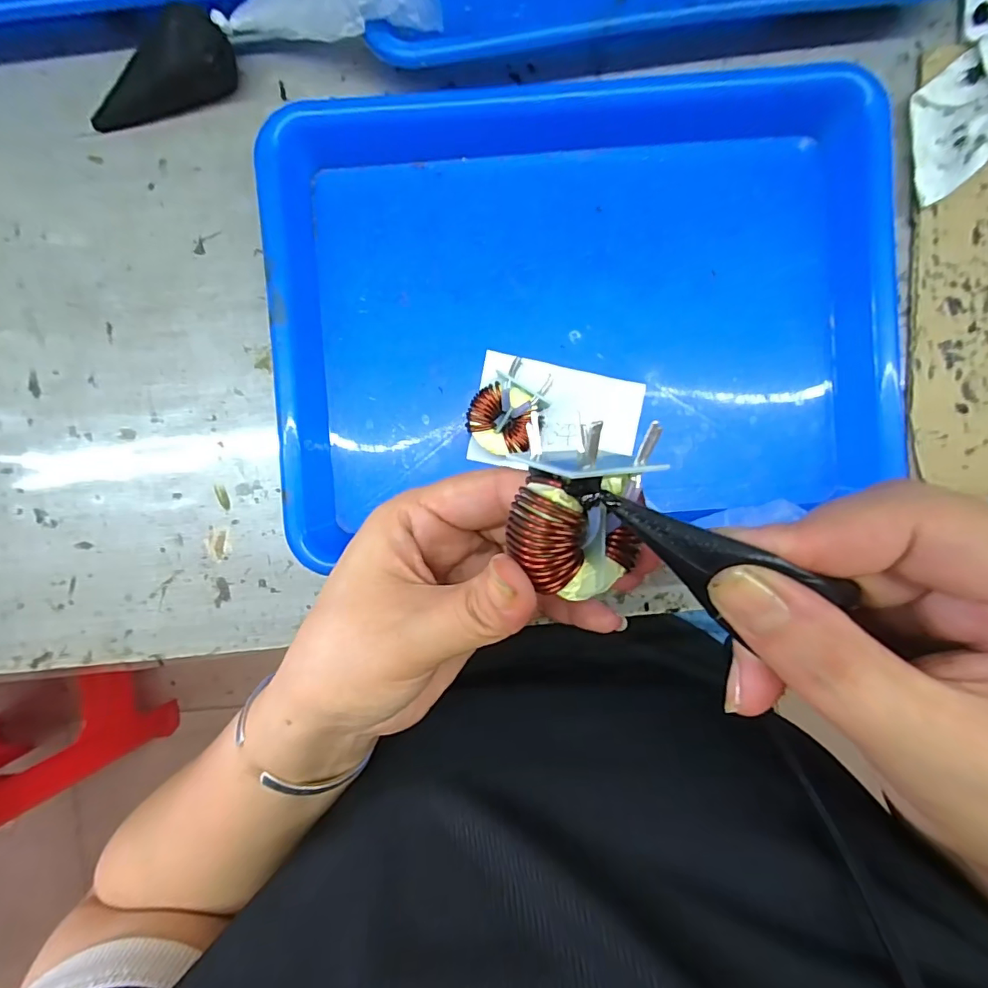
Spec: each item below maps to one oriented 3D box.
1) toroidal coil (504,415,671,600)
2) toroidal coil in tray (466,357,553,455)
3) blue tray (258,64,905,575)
[{"bbox_3d":[0.024,0.005,0.130,0.037,0.024,0.045,8,92,0],"label":"toroidal coil"},{"bbox_3d":[0.008,-0.046,0.273,0.038,0.028,0.047,35,92,-1],"label":"toroidal coil in tray"},{"bbox_3d":[0.047,-0.110,0.272,0.325,0.029,0.250,-4,92,1],"label":"blue tray"}]

